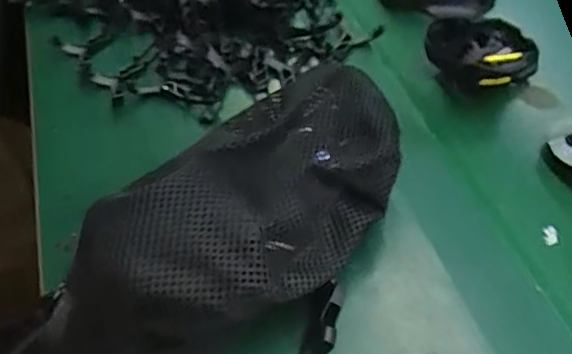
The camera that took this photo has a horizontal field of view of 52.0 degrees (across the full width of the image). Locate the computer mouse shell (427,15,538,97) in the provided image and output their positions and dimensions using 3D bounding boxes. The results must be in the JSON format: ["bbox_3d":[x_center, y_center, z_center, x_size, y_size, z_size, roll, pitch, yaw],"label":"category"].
[{"bbox_3d":[0.173,-0.103,0.505,0.097,0.051,0.060,-18,51,-16],"label":"computer mouse shell"}]

